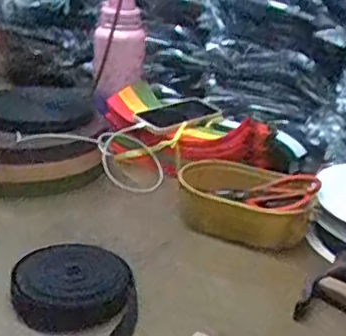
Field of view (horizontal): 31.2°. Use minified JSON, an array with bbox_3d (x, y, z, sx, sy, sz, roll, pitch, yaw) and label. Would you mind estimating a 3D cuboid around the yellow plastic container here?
[{"bbox_3d":[0.104,0.046,0.889,0.193,0.072,0.115,11,24,17],"label":"yellow plastic container"}]

